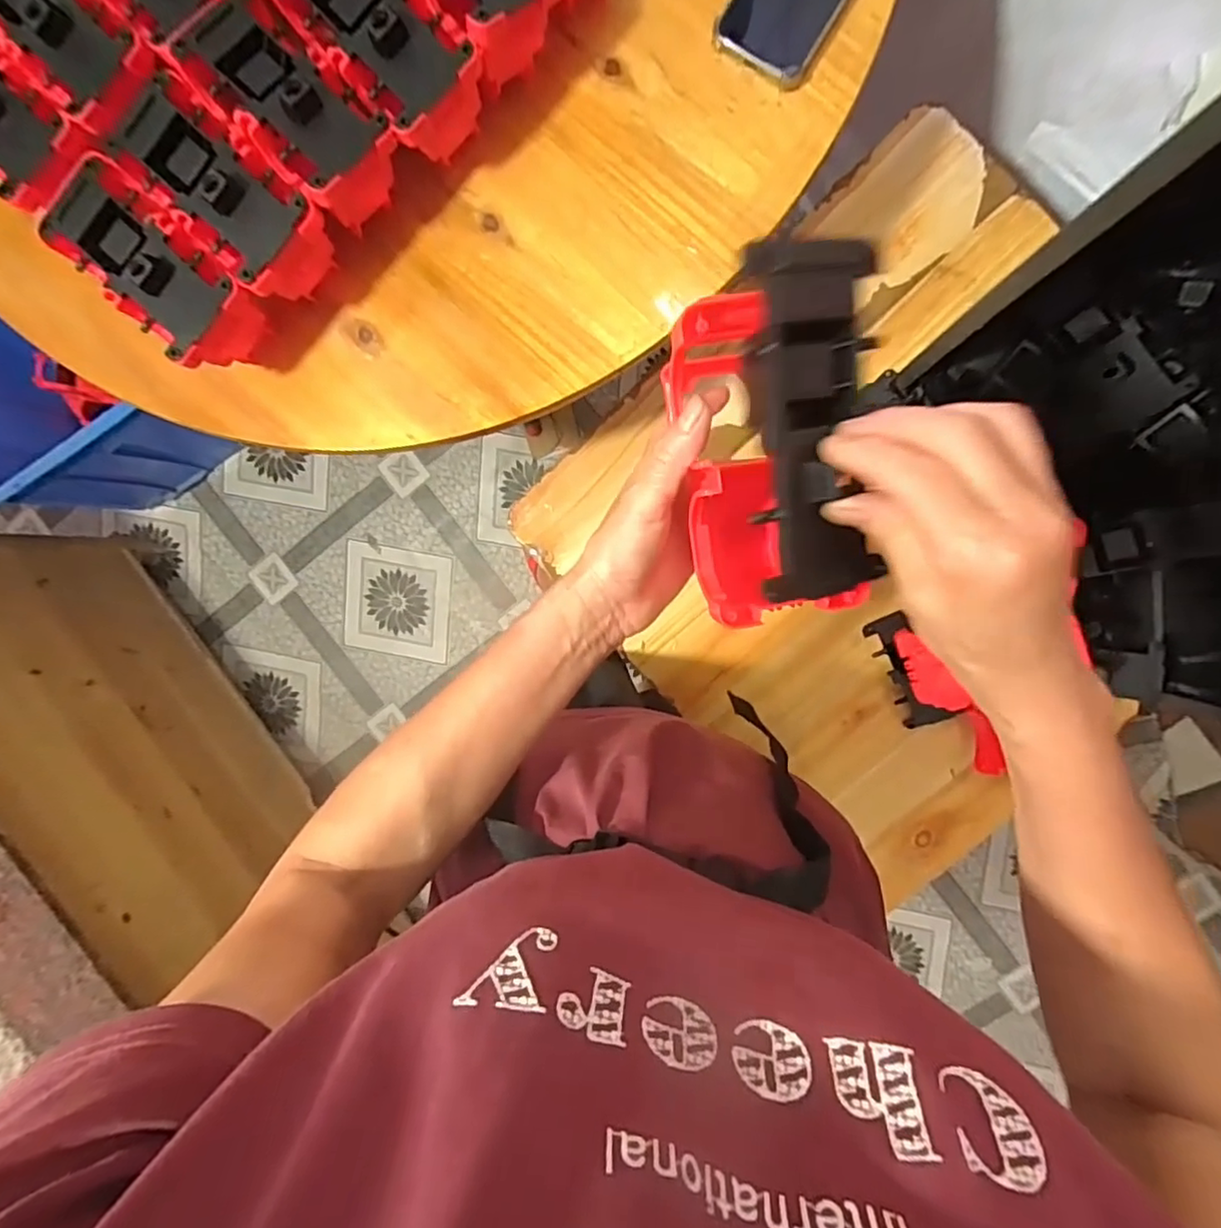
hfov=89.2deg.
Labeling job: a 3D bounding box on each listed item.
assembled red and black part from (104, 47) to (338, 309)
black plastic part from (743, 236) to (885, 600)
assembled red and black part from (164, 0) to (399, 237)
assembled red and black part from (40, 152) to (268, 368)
[{"bbox_3d":[-0.301,-0.332,0.500,0.174,0.097,0.083,45,96,0],"label":"assembled red and black part"},{"bbox_3d":[0.090,-0.081,0.275,0.056,0.035,0.146,-5,102,4],"label":"black plastic part"},{"bbox_3d":[-0.240,-0.382,0.488,0.081,0.098,0.160,-44,90,6],"label":"assembled red and black part"},{"bbox_3d":[-0.355,-0.274,0.502,0.160,0.090,0.085,43,96,0],"label":"assembled red and black part"}]

